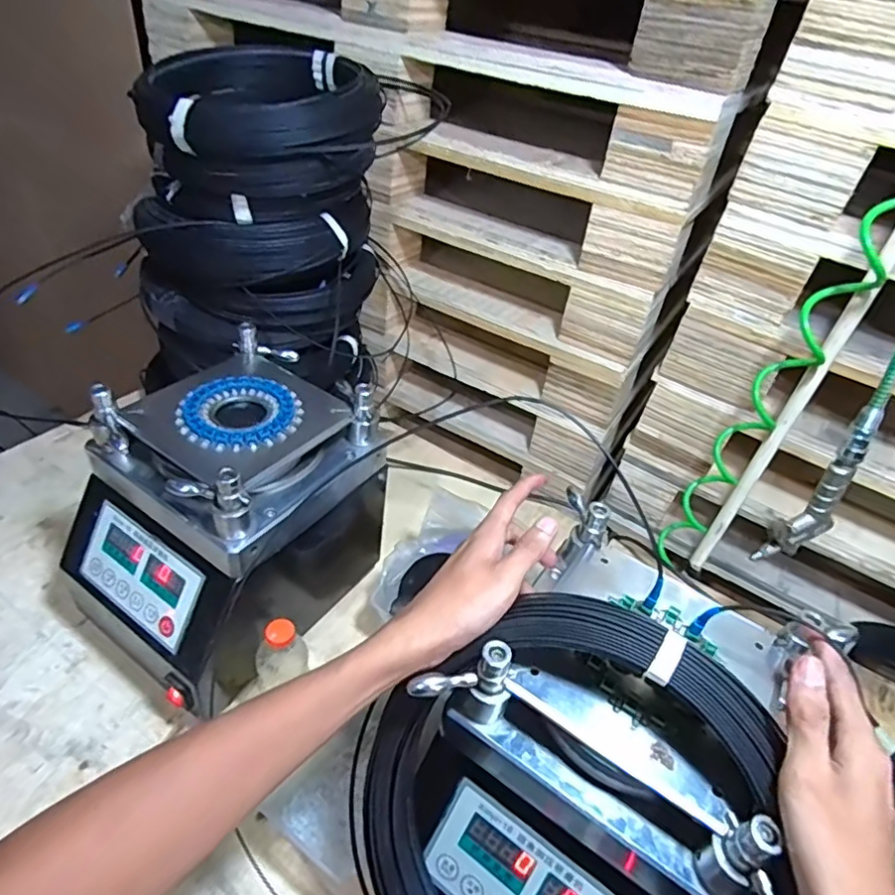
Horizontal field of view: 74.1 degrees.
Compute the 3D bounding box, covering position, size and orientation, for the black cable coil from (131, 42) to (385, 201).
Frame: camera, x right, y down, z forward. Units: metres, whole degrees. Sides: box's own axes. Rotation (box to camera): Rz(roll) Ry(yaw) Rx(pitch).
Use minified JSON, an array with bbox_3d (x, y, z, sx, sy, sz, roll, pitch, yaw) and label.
[{"bbox_3d":[-0.256,-0.454,0.821,0.302,0.124,0.277,-6,42,-17],"label":"black cable coil"}]

